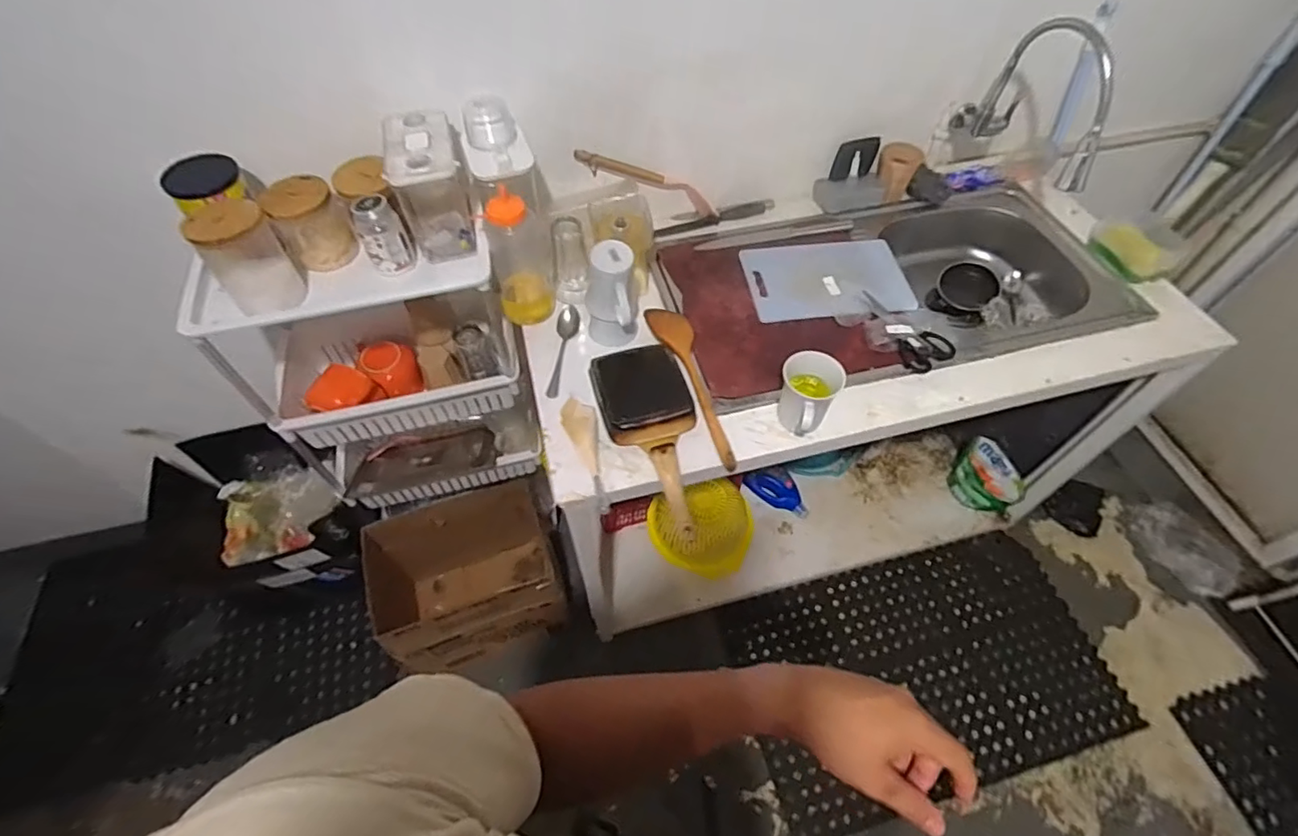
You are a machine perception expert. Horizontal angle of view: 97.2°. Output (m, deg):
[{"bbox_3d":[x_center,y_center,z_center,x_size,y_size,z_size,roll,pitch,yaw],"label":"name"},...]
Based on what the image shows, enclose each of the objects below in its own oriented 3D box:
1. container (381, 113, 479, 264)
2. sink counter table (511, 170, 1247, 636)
[{"bbox_3d":[-0.350,-0.367,0.934,0.114,0.175,0.150,-15,57,-8],"label":"container"},{"bbox_3d":[0.376,-0.021,1.341,1.195,0.863,0.606,-17,58,-9],"label":"sink counter table"}]

